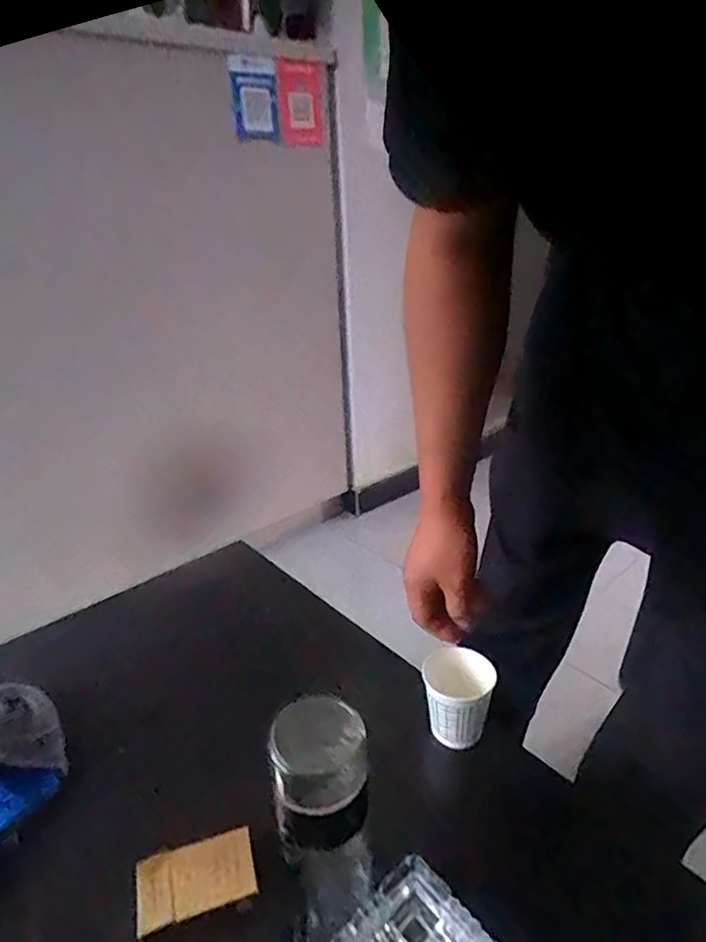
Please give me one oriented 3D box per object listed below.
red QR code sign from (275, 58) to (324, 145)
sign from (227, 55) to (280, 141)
[{"bbox_3d":[-0.124,-0.897,1.381,0.140,0.178,0.009,-25,35,-34],"label":"red QR code sign"},{"bbox_3d":[-0.223,-0.847,1.294,0.012,0.159,0.138,16,32,36],"label":"sign"}]

